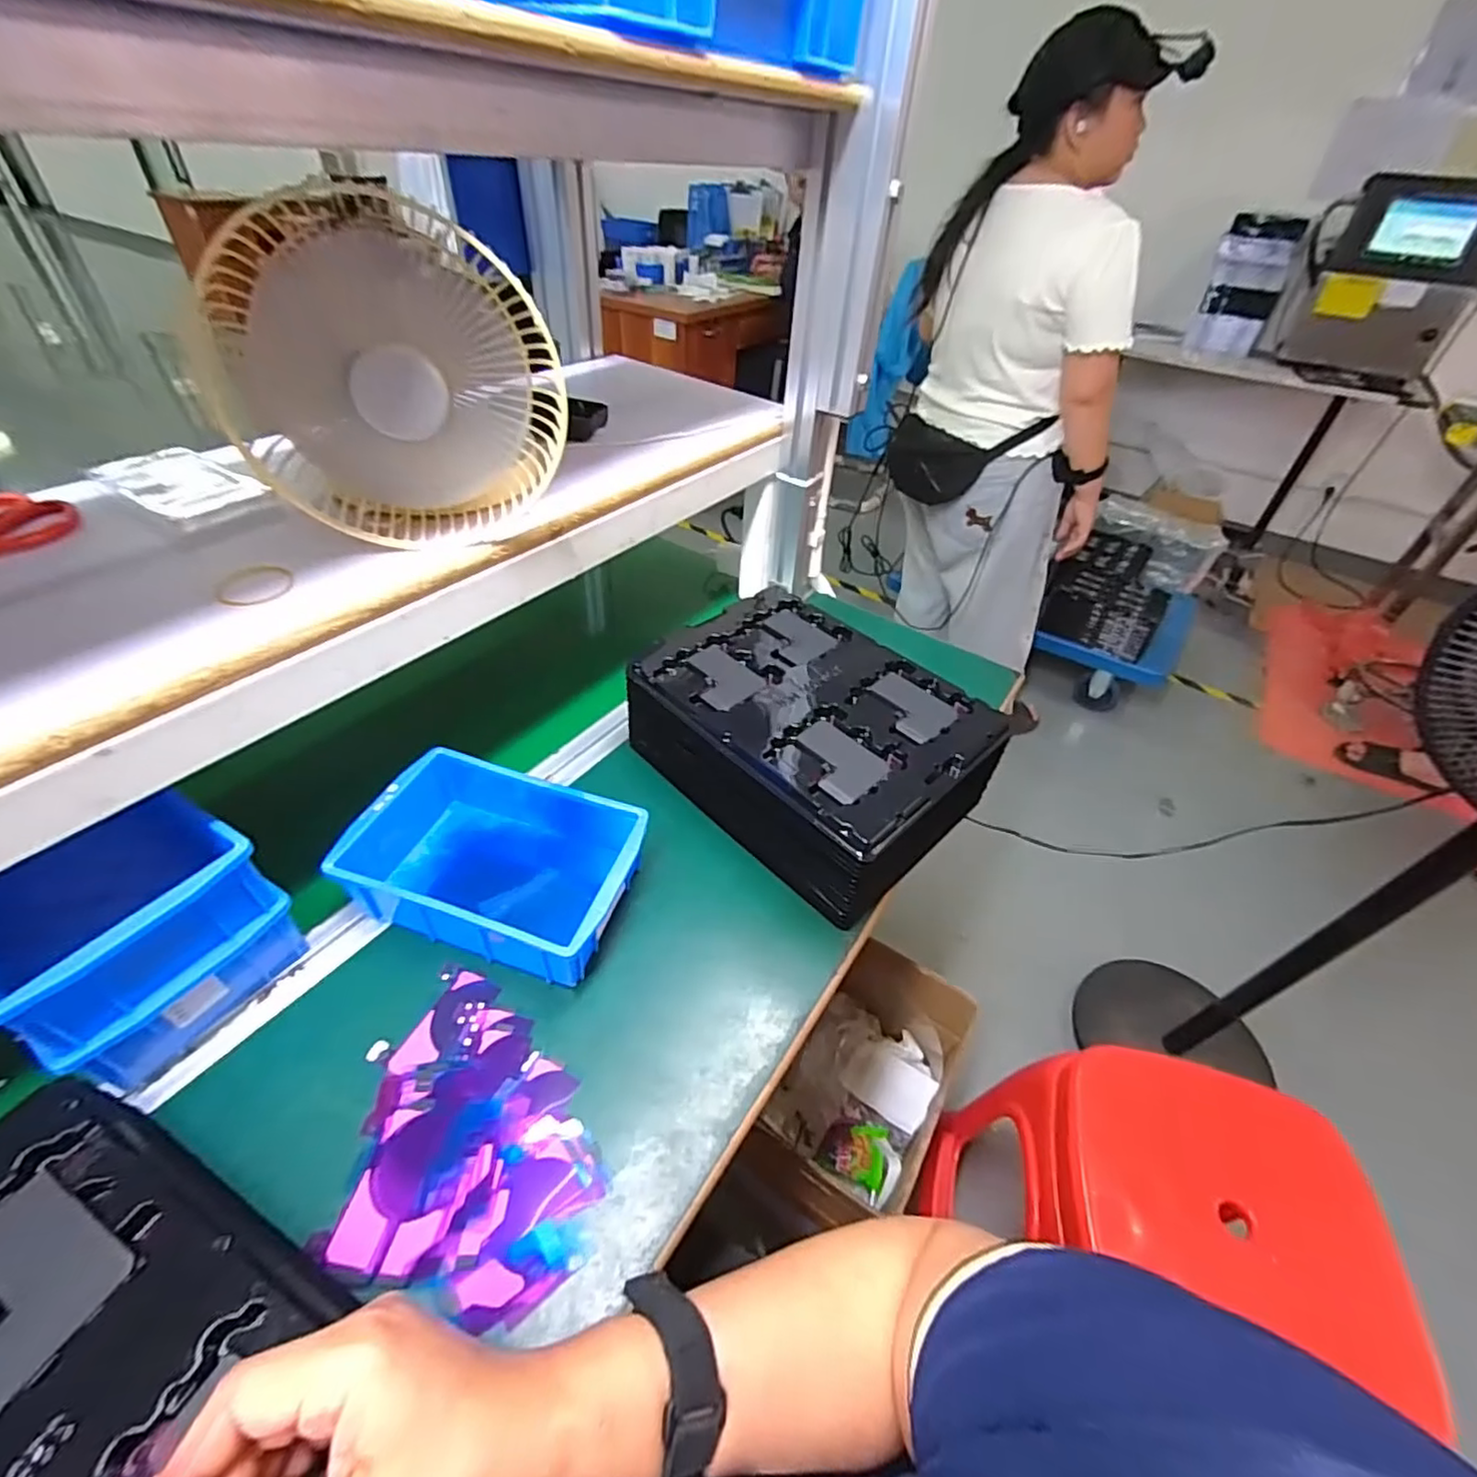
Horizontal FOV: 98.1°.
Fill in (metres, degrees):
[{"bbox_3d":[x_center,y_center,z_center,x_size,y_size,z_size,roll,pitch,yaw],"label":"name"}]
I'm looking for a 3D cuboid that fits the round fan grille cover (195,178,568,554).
[{"bbox_3d":[-0.214,-0.216,0.415,0.194,0.173,0.057,-13,46,-18],"label":"round fan grille cover"}]

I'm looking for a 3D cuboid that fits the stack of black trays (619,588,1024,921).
[{"bbox_3d":[0.062,-0.003,0.600,0.287,0.102,0.212,36,51,29],"label":"stack of black trays"}]

